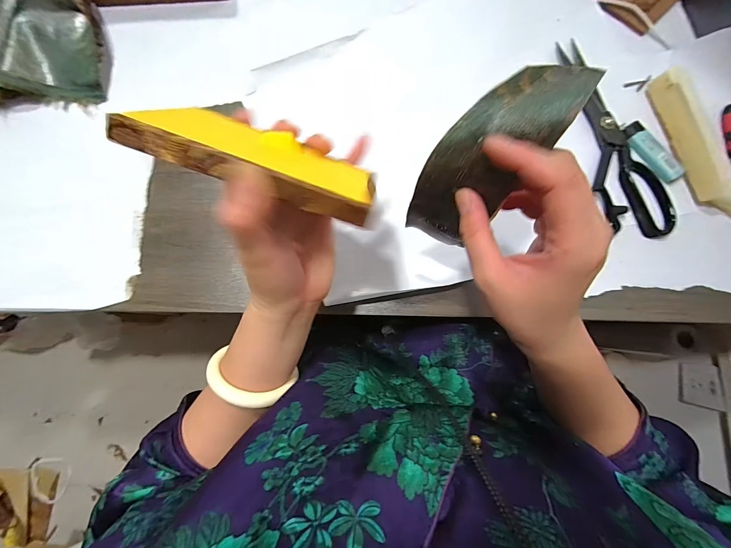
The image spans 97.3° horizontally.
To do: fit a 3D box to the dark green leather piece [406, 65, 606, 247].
[{"bbox_3d":[0.076,-0.070,0.216,0.030,0.142,0.053,-32,79,-43],"label":"dark green leather piece"}]

